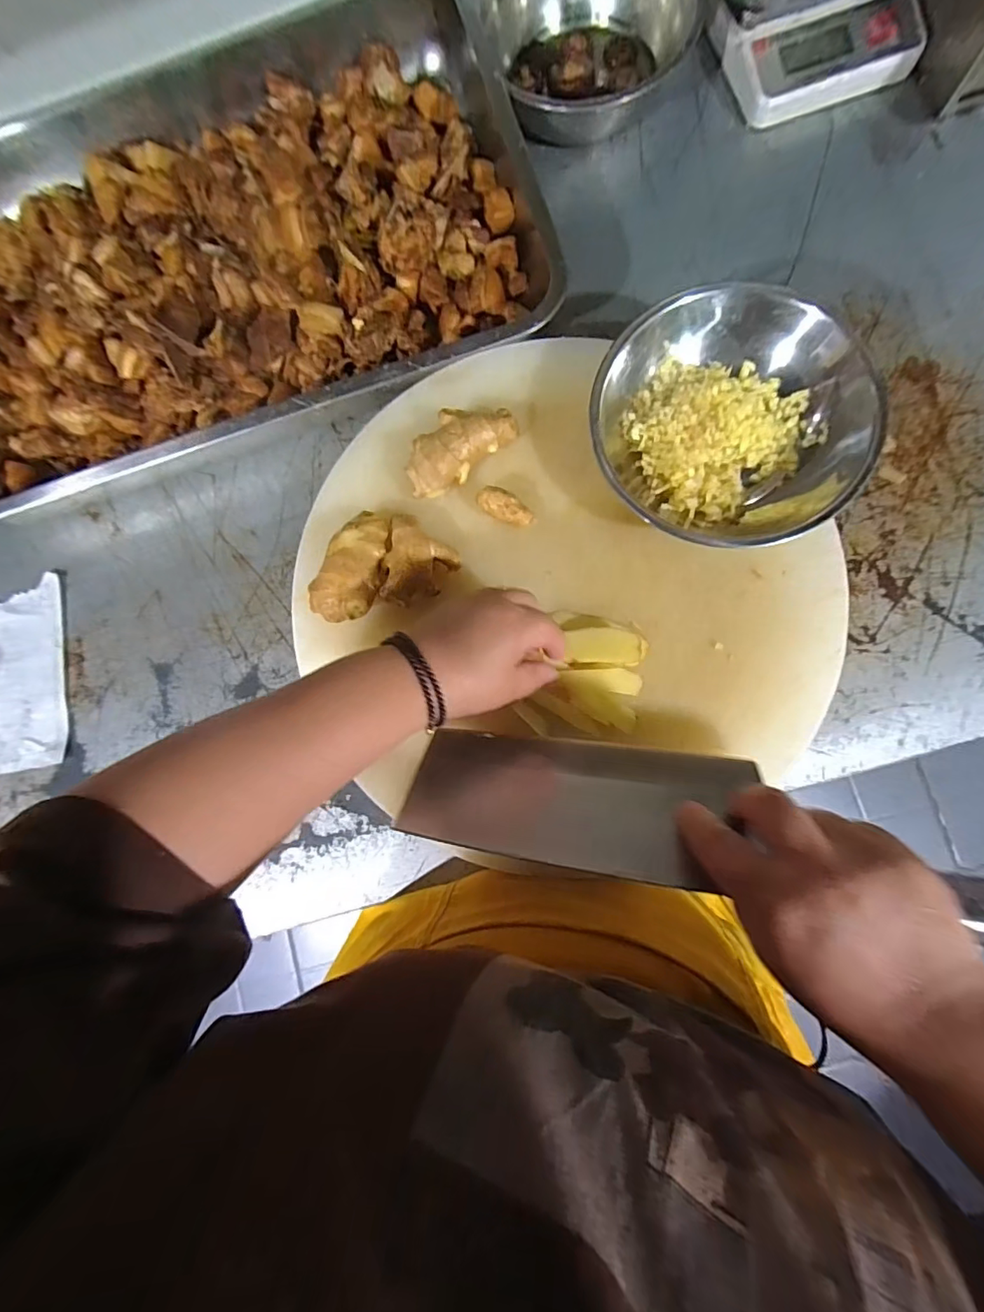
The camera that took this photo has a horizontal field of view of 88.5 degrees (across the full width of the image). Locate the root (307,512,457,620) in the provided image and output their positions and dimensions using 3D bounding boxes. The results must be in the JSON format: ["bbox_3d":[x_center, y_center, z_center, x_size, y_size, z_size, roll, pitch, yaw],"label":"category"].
[{"bbox_3d":[-0.087,-0.063,0.389,0.080,0.040,0.099,37,88,9],"label":"root"}]

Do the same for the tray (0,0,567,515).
[{"bbox_3d":[-0.267,-0.378,0.481,0.586,0.071,0.414,-18,82,3],"label":"tray"}]

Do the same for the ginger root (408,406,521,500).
[{"bbox_3d":[-0.028,-0.165,0.399,0.092,0.035,0.044,-40,81,0],"label":"ginger root"}]

